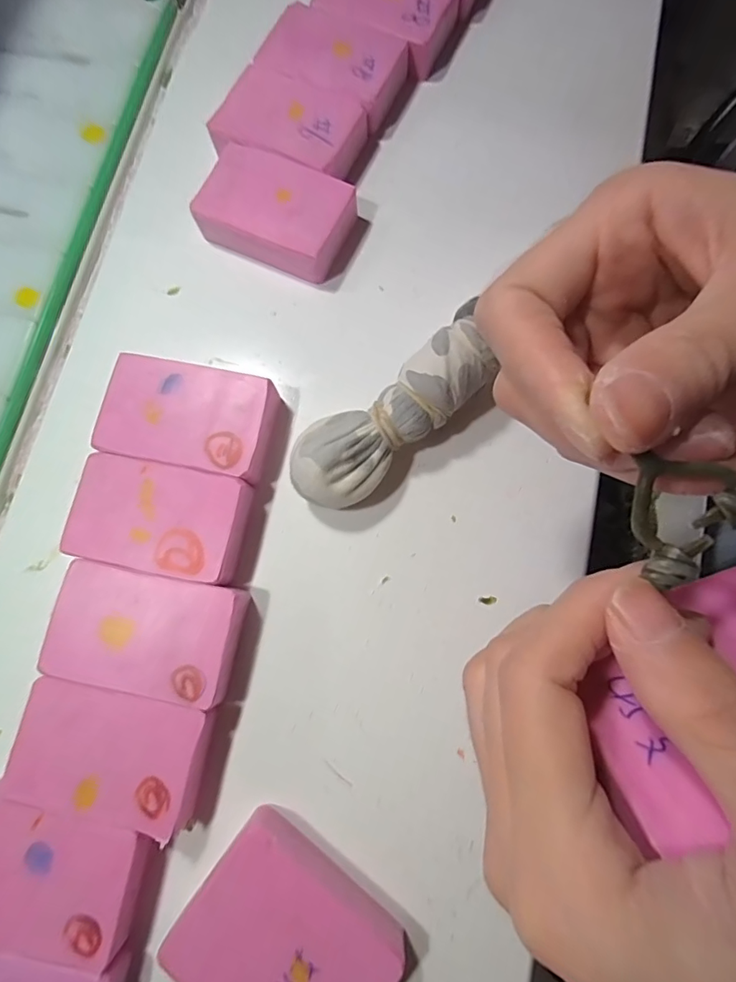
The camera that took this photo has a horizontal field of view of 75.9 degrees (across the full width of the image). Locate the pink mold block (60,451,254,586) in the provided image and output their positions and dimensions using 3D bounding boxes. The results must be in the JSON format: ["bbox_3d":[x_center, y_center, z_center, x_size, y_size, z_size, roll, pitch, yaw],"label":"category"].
[{"bbox_3d":[-0.086,0.012,0.199,0.071,0.020,0.043,11,79,3],"label":"pink mold block"}]

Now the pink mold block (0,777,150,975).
[{"bbox_3d":[-0.118,0.138,0.175,0.070,0.020,0.045,15,79,4],"label":"pink mold block"}]

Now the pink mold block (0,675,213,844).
[{"bbox_3d":[-0.096,0.099,0.182,0.070,0.019,0.043,12,79,3],"label":"pink mold block"}]

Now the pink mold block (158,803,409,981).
[{"bbox_3d":[-0.029,0.159,0.167,0.069,0.018,0.054,34,81,7],"label":"pink mold block"}]

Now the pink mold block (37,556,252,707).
[{"bbox_3d":[-0.087,0.056,0.189,0.072,0.022,0.043,10,79,3],"label":"pink mold block"}]

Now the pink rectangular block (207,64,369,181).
[{"bbox_3d":[-0.038,-0.178,0.235,0.070,0.021,0.045,21,80,5],"label":"pink rectangular block"}]

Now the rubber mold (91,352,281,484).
[{"bbox_3d":[-0.077,-0.031,0.208,0.072,0.020,0.044,12,79,3],"label":"rubber mold"}]

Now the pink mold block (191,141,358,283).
[{"bbox_3d":[-0.043,-0.132,0.226,0.073,0.022,0.046,23,80,5],"label":"pink mold block"}]

